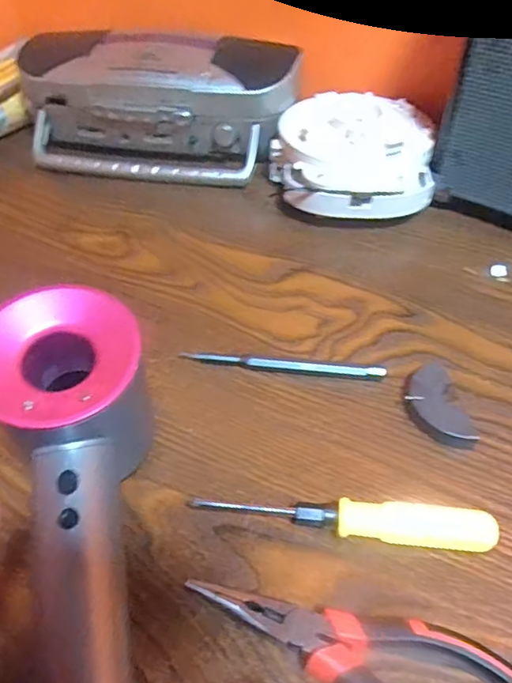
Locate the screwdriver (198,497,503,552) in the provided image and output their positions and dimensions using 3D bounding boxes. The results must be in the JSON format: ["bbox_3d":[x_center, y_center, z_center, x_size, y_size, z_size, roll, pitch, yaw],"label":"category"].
[{"bbox_3d":[0.046,0.096,0.292,0.155,0.019,0.019,4,49,3],"label":"screwdriver"}]

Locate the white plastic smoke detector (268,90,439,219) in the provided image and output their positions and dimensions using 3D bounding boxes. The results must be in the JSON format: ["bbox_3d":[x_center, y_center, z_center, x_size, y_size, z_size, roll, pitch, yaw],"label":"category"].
[{"bbox_3d":[0.086,-0.164,0.499,0.136,0.064,0.133,0,49,0],"label":"white plastic smoke detector"}]

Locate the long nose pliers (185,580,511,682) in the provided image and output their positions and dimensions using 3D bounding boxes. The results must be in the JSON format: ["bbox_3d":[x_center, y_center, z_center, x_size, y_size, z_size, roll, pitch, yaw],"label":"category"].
[{"bbox_3d":[0.044,0.142,0.251,0.153,0.017,0.049,20,52,17],"label":"long nose pliers"}]

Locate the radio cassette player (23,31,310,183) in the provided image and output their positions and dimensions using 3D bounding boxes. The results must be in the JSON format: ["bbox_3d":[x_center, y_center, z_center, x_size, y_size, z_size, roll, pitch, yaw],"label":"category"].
[{"bbox_3d":[-0.093,-0.225,0.529,0.262,0.098,0.113,4,49,3],"label":"radio cassette player"}]

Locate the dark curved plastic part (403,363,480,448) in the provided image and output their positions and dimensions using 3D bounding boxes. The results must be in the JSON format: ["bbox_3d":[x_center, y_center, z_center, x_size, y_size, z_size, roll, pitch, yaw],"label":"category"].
[{"bbox_3d":[0.111,0.041,0.344,0.033,0.014,0.062,-7,49,-6],"label":"dark curved plastic part"}]

